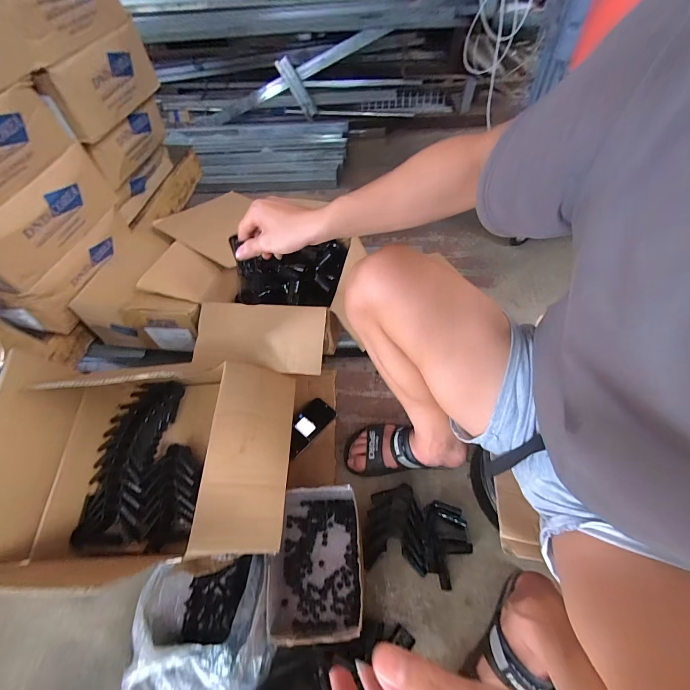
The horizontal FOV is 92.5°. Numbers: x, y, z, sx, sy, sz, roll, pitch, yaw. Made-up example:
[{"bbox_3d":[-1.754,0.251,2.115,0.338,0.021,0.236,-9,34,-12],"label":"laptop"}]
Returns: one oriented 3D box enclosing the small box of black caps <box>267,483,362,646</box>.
[{"bbox_3d":[-0.058,0.370,0.577,0.167,0.101,0.213,-2,54,2],"label":"small box of black caps"}]

